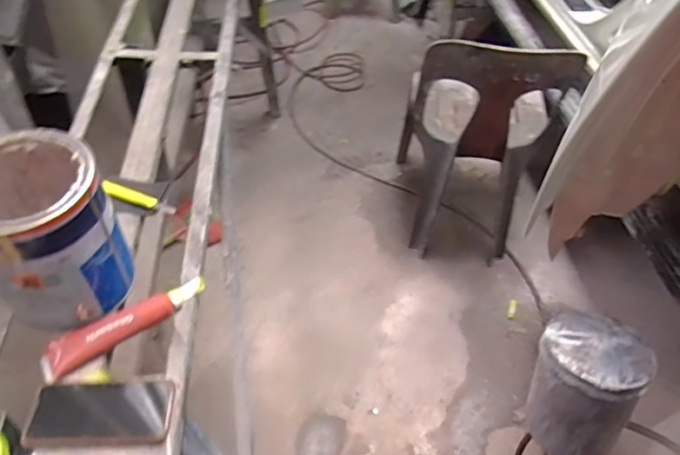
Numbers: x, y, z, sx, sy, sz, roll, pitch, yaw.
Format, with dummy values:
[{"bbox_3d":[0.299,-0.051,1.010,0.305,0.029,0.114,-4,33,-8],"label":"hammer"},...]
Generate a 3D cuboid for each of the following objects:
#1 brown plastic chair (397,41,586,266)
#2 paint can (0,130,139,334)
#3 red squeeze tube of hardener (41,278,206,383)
[{"bbox_3d":[0.427,-0.295,1.583,0.409,0.787,0.475,19,51,15],"label":"brown plastic chair"},{"bbox_3d":[-0.364,0.003,0.657,0.154,0.200,0.167,-19,52,-16],"label":"paint can"},{"bbox_3d":[-0.282,0.121,0.687,0.214,0.021,0.050,-32,56,-25],"label":"red squeeze tube of hardener"}]

